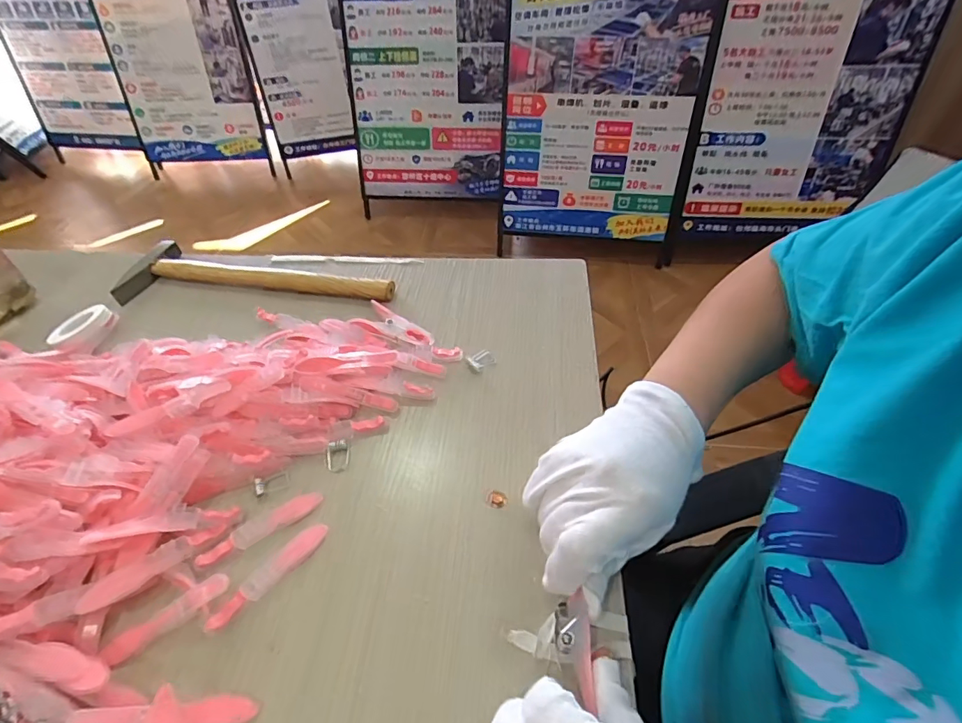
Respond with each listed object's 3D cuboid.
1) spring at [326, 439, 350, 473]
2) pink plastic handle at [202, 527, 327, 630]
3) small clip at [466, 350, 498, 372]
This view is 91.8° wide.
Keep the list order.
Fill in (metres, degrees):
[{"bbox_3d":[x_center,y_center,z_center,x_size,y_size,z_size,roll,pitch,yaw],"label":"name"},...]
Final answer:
[{"bbox_3d":[-0.100,0.066,0.327,0.016,0.005,0.024,-6,48,-4],"label":"spring"},{"bbox_3d":[-0.125,0.124,0.275,0.016,0.008,0.075,34,57,29],"label":"pink plastic handle"},{"bbox_3d":[0.001,-0.001,0.377,0.022,0.006,0.013,-30,53,-23],"label":"small clip"}]

